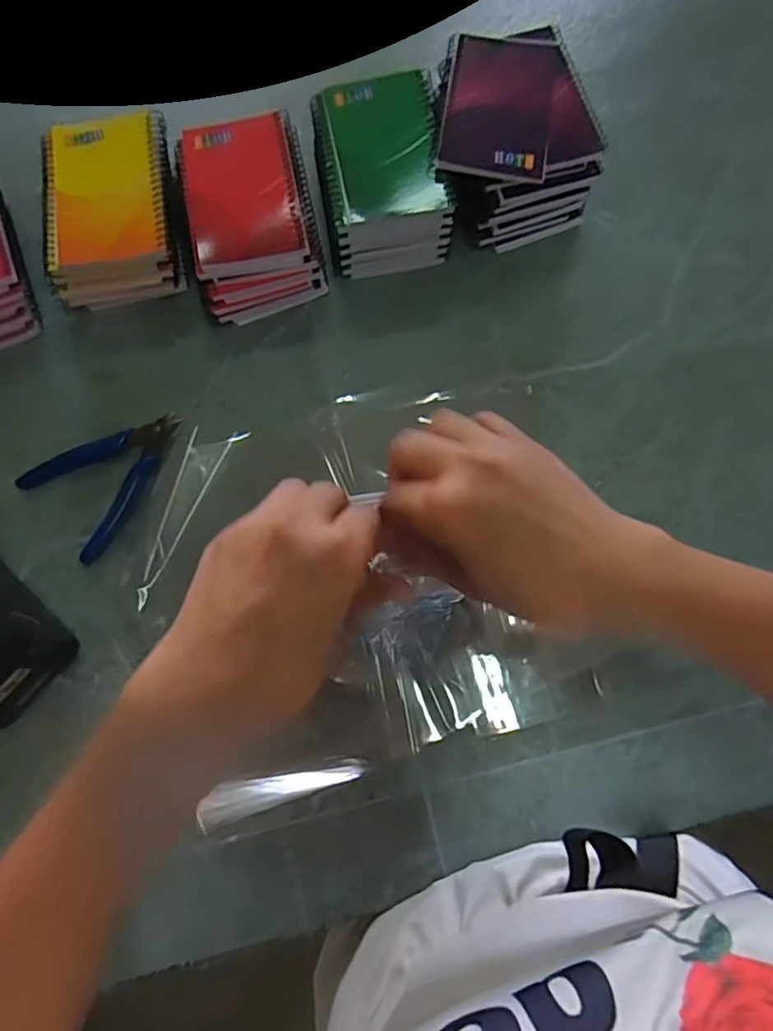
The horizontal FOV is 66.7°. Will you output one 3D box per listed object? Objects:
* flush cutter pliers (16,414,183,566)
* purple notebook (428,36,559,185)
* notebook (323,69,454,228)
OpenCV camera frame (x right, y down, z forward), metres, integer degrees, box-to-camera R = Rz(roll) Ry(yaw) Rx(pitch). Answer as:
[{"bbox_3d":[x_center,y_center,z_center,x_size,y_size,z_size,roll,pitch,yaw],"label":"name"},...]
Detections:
[{"bbox_3d":[-0.222,-0.037,0.449,0.086,0.007,0.123,28,77,6],"label":"flush cutter pliers"},{"bbox_3d":[0.086,-0.324,0.457,0.086,0.011,0.138,9,76,1],"label":"purple notebook"},{"bbox_3d":[0.001,-0.286,0.454,0.083,0.011,0.132,-8,76,-3],"label":"notebook"}]

